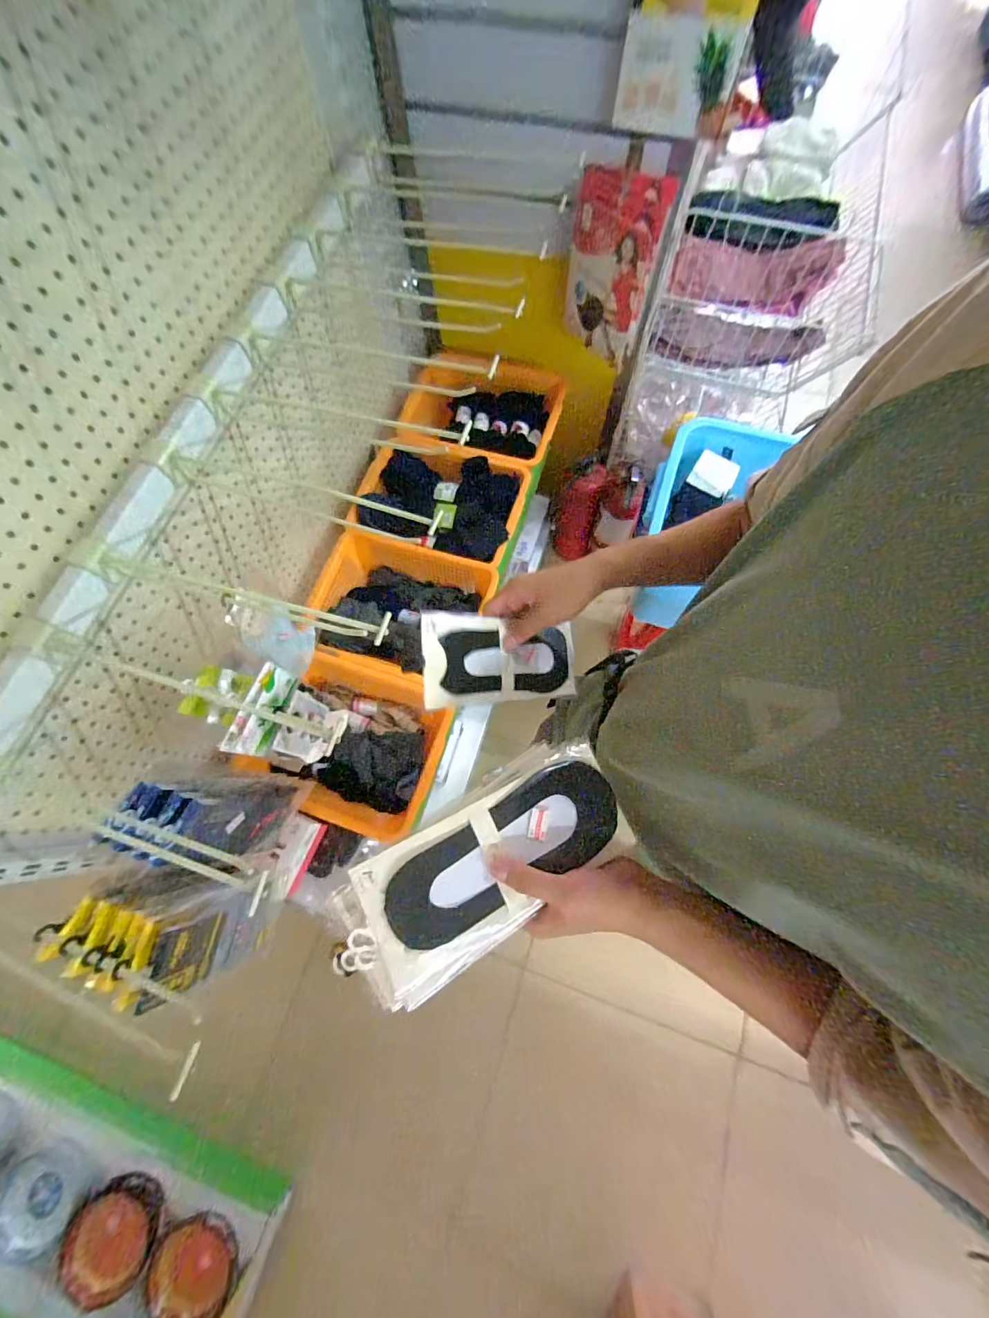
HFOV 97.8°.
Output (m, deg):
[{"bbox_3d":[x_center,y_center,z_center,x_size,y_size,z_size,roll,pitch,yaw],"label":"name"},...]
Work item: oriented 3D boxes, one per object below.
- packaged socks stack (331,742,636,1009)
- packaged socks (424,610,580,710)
[{"bbox_3d":[-0.008,0.167,0.353,0.243,0.039,0.106,-30,73,-17],"label":"packaged socks stack"},{"bbox_3d":[0.014,-0.001,0.487,0.207,0.013,0.095,-2,89,-37],"label":"packaged socks"}]

